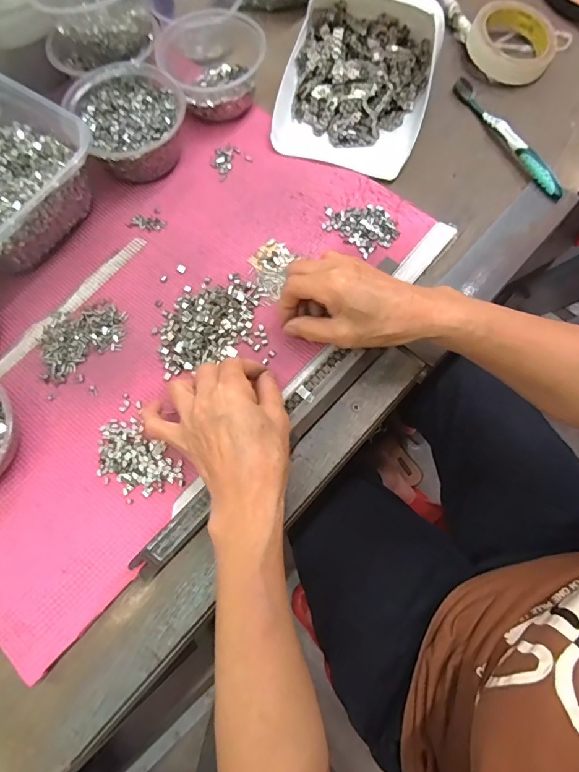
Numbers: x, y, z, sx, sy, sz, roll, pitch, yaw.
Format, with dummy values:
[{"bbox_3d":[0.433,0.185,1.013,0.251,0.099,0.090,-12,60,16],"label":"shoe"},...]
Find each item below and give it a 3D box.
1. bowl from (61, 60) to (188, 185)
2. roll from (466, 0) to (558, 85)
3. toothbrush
[{"bbox_3d":[-0.163,-0.275,0.460,0.102,0.057,0.116,-31,74,-8],"label":"bowl"},{"bbox_3d":[0.260,-0.404,0.506,0.096,0.028,0.100,0,72,1],"label":"roll"},{"bbox_3d":[0.234,-0.270,0.470,0.017,0.021,0.183,-25,73,-6],"label":"toothbrush"}]

